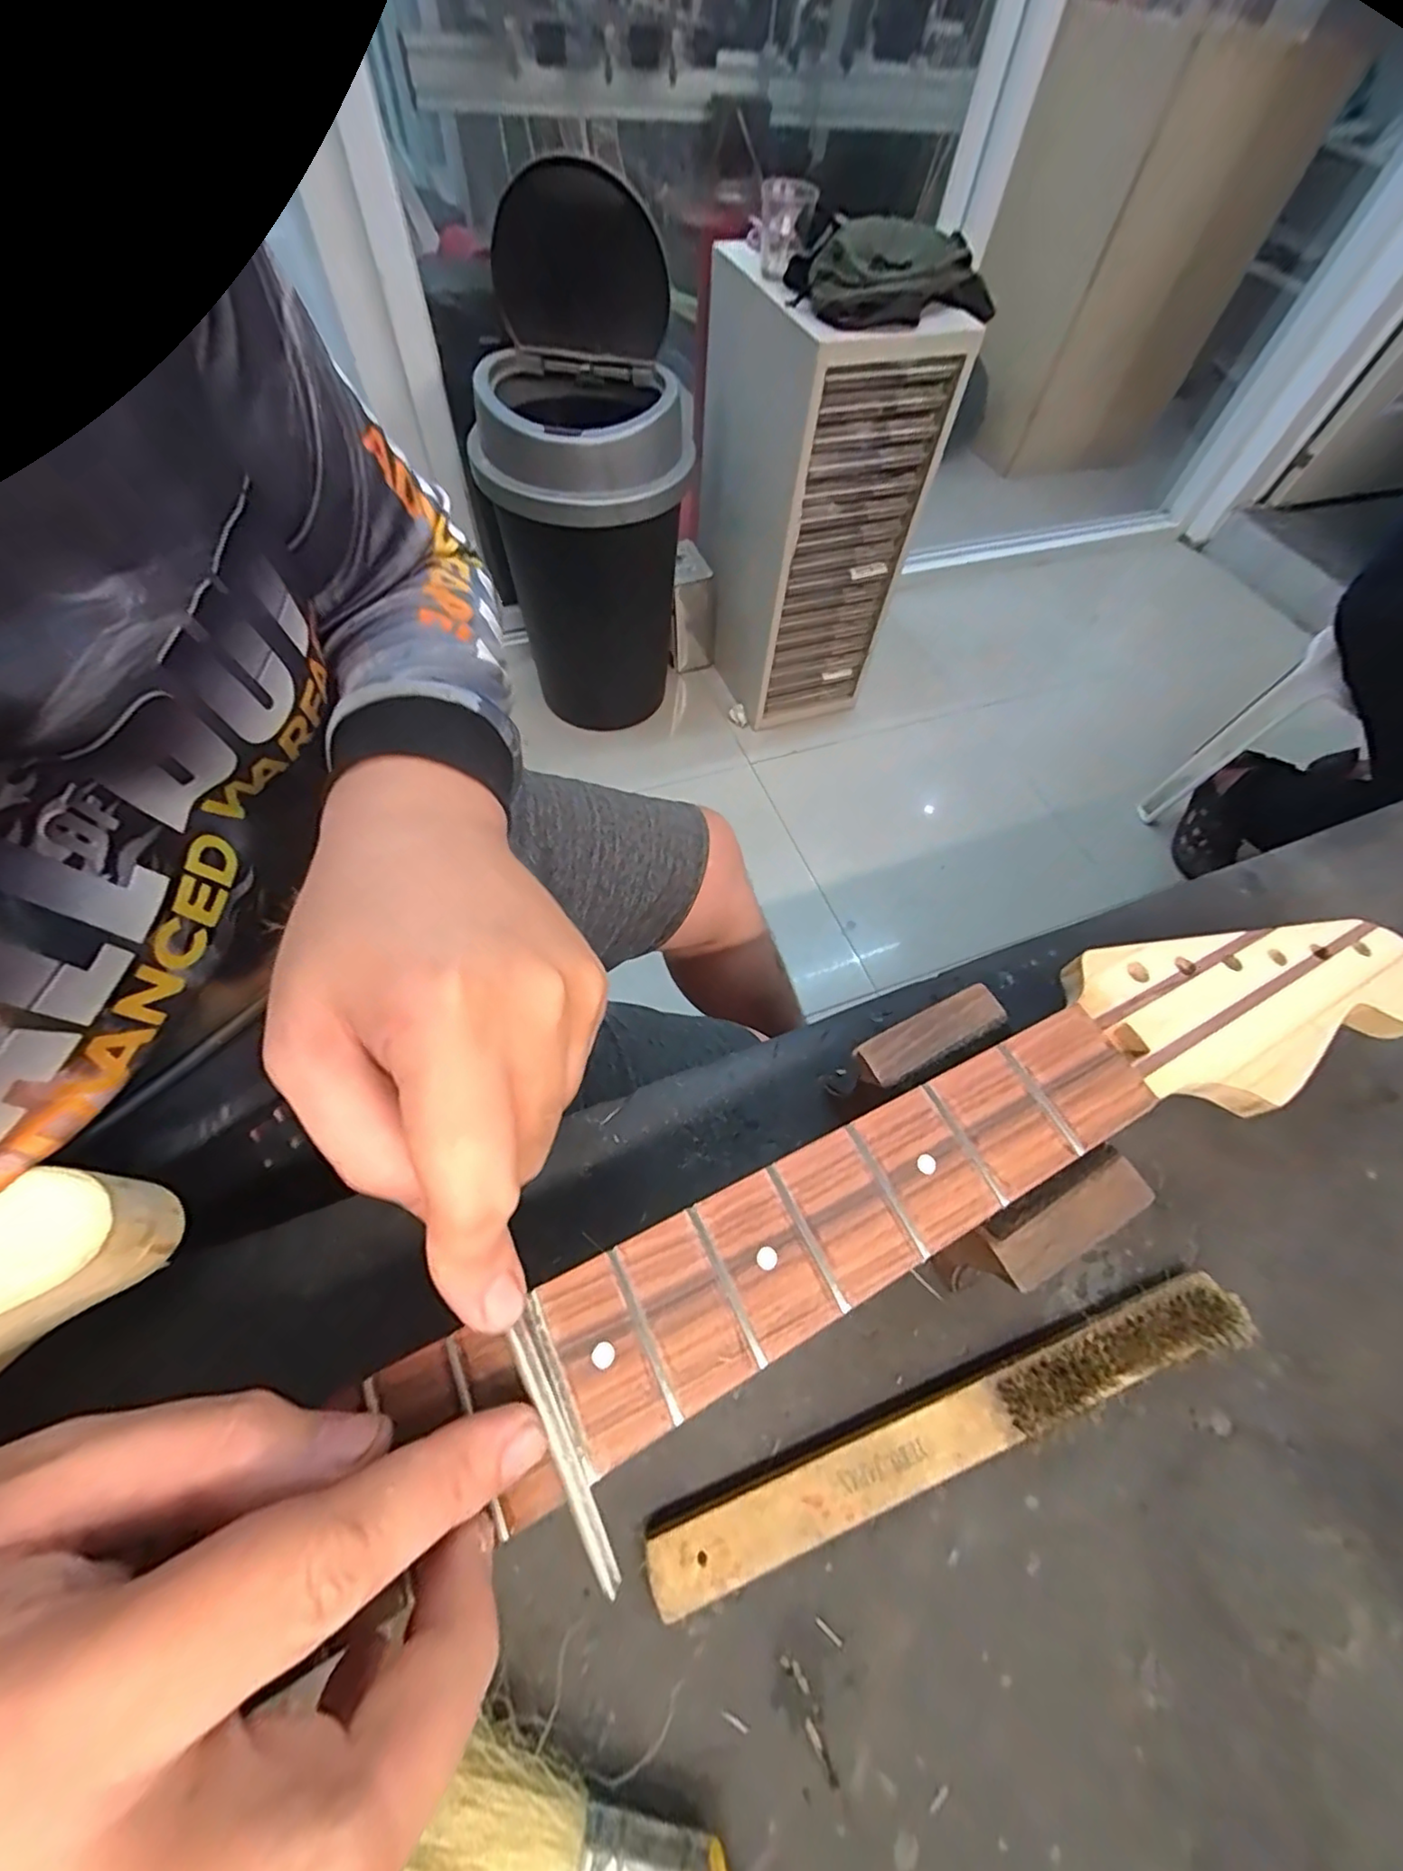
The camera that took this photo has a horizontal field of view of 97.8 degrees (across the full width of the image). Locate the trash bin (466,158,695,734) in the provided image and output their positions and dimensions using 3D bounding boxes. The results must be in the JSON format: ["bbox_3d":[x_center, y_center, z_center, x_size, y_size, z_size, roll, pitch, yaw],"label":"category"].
[{"bbox_3d":[-0.206,-0.758,1.164,0.330,0.821,0.344,-1,60,-4],"label":"trash bin"}]

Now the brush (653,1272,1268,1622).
[{"bbox_3d":[0.095,0.175,0.218,0.230,0.020,0.024,-15,61,-12],"label":"brush"}]

